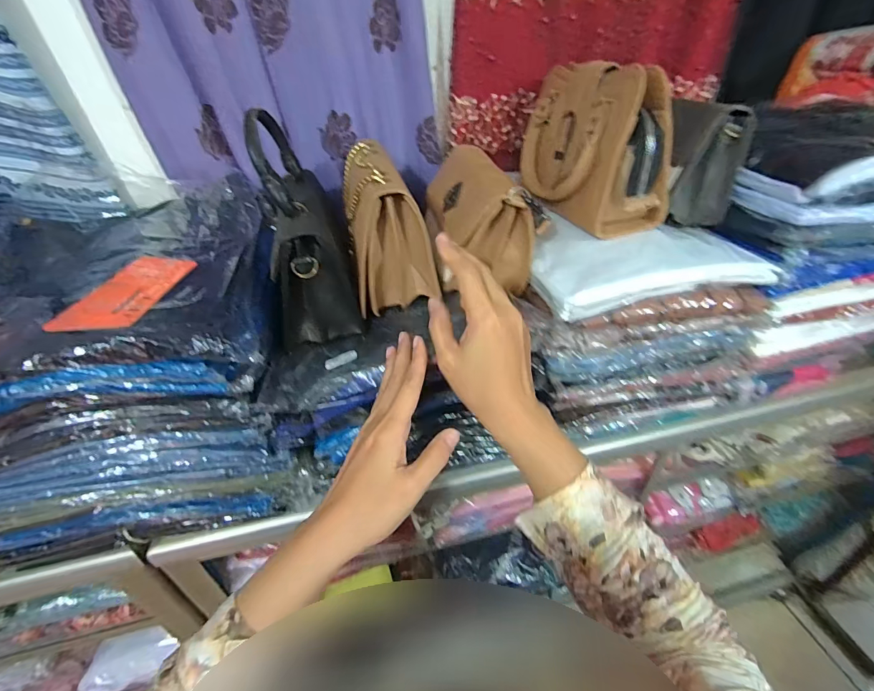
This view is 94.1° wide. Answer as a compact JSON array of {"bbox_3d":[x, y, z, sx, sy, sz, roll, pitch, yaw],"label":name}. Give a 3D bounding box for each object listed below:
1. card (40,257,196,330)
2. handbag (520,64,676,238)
[{"bbox_3d":[-0.270,-0.047,0.354,0.060,0.008,0.121,4,40,1],"label":"card"},{"bbox_3d":[0.179,-0.240,0.486,0.100,0.146,0.211,-13,38,-13],"label":"handbag"}]

